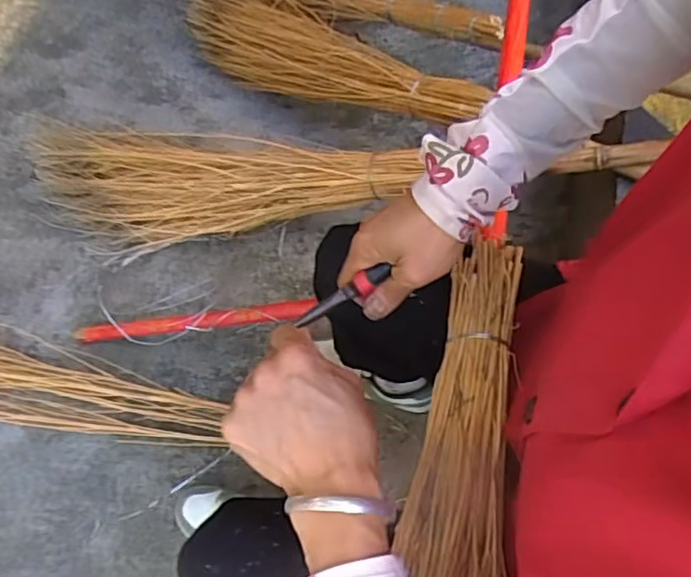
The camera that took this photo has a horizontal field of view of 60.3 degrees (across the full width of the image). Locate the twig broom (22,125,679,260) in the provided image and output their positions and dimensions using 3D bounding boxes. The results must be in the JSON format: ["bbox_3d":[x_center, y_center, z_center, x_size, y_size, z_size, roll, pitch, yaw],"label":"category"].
[{"bbox_3d":[-0.074,-0.172,0.928,0.978,0.135,0.168,1,63,19],"label":"twig broom"}]

